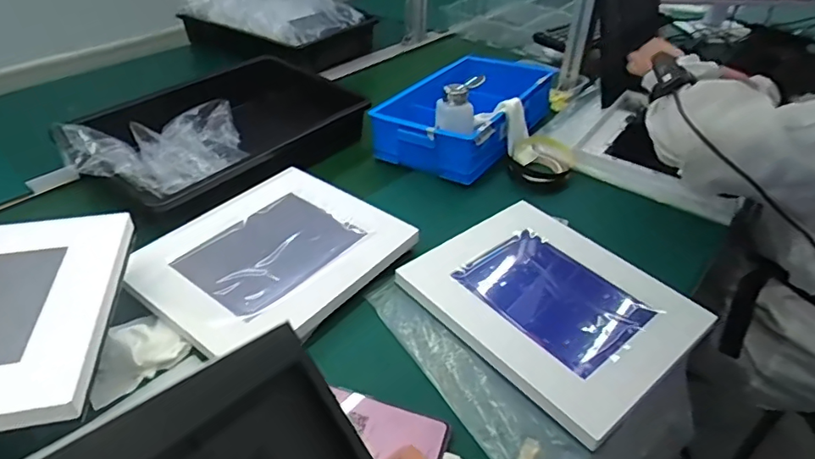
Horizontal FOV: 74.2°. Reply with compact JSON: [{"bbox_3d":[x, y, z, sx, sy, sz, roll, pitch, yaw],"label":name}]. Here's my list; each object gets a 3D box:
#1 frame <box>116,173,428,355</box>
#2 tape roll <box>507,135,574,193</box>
[{"bbox_3d":[-0.169,0.032,0.686,0.250,0.027,0.290,26,44,27],"label":"frame"},{"bbox_3d":[0.222,-0.113,0.893,0.099,0.043,0.098,2,38,-1],"label":"tape roll"}]

